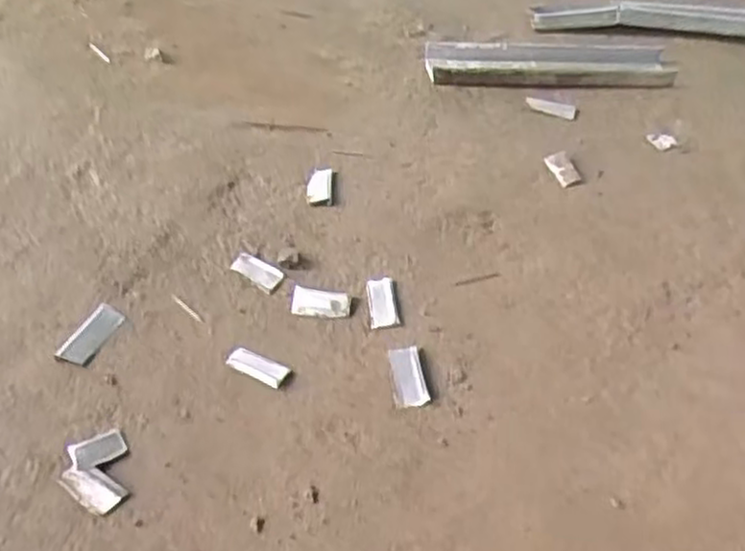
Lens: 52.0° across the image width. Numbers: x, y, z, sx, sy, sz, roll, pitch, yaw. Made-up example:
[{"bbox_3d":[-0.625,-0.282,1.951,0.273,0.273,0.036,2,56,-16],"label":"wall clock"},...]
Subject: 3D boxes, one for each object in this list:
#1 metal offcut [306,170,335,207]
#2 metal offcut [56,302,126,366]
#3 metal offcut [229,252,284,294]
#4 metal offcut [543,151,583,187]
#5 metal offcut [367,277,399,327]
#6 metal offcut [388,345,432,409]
[{"bbox_3d":[-0.043,-0.073,0.636,0.021,0.007,0.039,2,48,-1],"label":"metal offcut"},{"bbox_3d":[-0.192,0.040,0.526,0.022,0.008,0.053,32,43,-3],"label":"metal offcut"},{"bbox_3d":[-0.087,-0.004,0.577,0.039,0.004,0.019,25,52,19],"label":"metal offcut"},{"bbox_3d":[0.168,-0.095,0.671,0.022,0.004,0.046,-8,49,-11],"label":"metal offcut"},{"bbox_3d":[0.008,0.018,0.562,0.020,0.011,0.040,-5,49,-8],"label":"metal offcut"},{"bbox_3d":[0.024,0.068,0.524,0.023,0.006,0.048,-6,49,-8],"label":"metal offcut"}]

